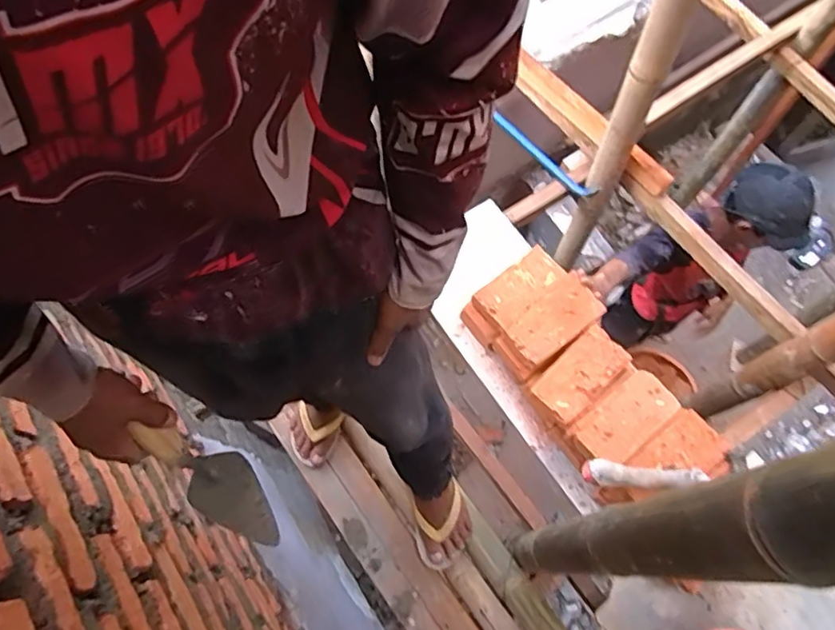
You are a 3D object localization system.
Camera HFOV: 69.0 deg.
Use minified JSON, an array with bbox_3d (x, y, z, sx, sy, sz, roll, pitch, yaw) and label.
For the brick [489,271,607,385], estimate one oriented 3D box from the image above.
[{"bbox_3d":[0.273,0.020,1.270,0.216,0.069,0.113,-37,73,-12],"label":"brick"}]

